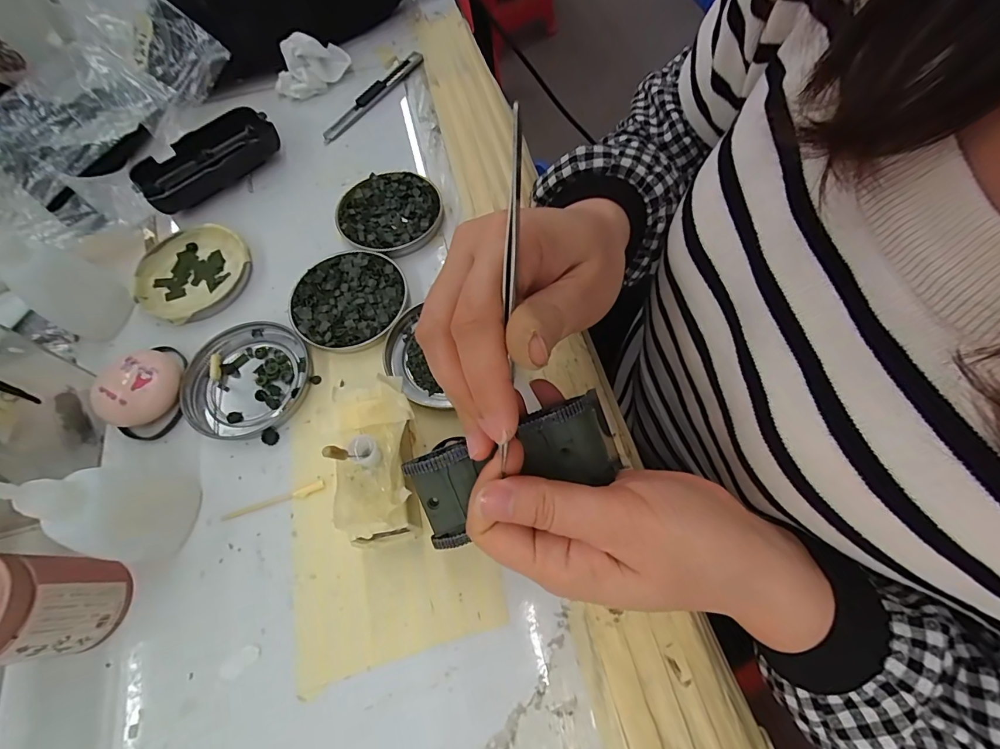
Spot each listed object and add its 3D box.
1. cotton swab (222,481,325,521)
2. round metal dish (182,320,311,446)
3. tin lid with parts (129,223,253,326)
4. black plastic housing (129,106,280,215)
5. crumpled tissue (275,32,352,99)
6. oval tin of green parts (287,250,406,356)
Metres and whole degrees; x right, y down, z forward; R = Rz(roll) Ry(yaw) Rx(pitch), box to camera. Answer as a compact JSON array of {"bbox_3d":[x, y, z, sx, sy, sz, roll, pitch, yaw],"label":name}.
[{"bbox_3d":[-0.130,0.073,0.253,0.059,0.004,0.007,-19,66,-6],"label":"cotton swab"},{"bbox_3d":[-0.162,0.002,0.284,0.075,0.008,0.080,-1,65,2],"label":"round metal dish"},{"bbox_3d":[-0.223,-0.074,0.322,0.078,0.011,0.077,-1,65,2],"label":"tin lid with parts"},{"bbox_3d":[-0.234,-0.172,0.357,0.050,0.026,0.107,41,74,19],"label":"black plastic housing"},{"bbox_3d":[-0.173,-0.283,0.400,0.070,0.032,0.039,-29,67,-10],"label":"crumpled tissue"},{"bbox_3d":[-0.103,-0.051,0.302,0.077,0.010,0.074,-34,68,-12],"label":"oval tin of green parts"}]

